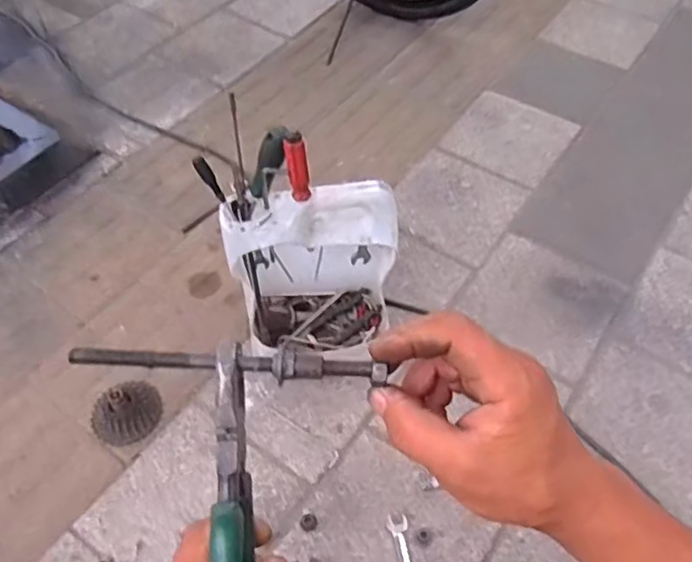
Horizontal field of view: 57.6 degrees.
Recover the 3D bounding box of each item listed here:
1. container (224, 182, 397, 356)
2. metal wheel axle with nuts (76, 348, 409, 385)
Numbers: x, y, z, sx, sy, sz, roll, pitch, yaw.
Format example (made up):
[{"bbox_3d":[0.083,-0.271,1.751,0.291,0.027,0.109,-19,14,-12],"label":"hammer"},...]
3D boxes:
[{"bbox_3d":[-0.051,-0.010,0.947,0.227,0.388,0.147,-10,55,-7],"label":"container"},{"bbox_3d":[-0.065,0.048,0.360,0.181,0.013,0.016,2,57,-1],"label":"metal wheel axle with nuts"}]

